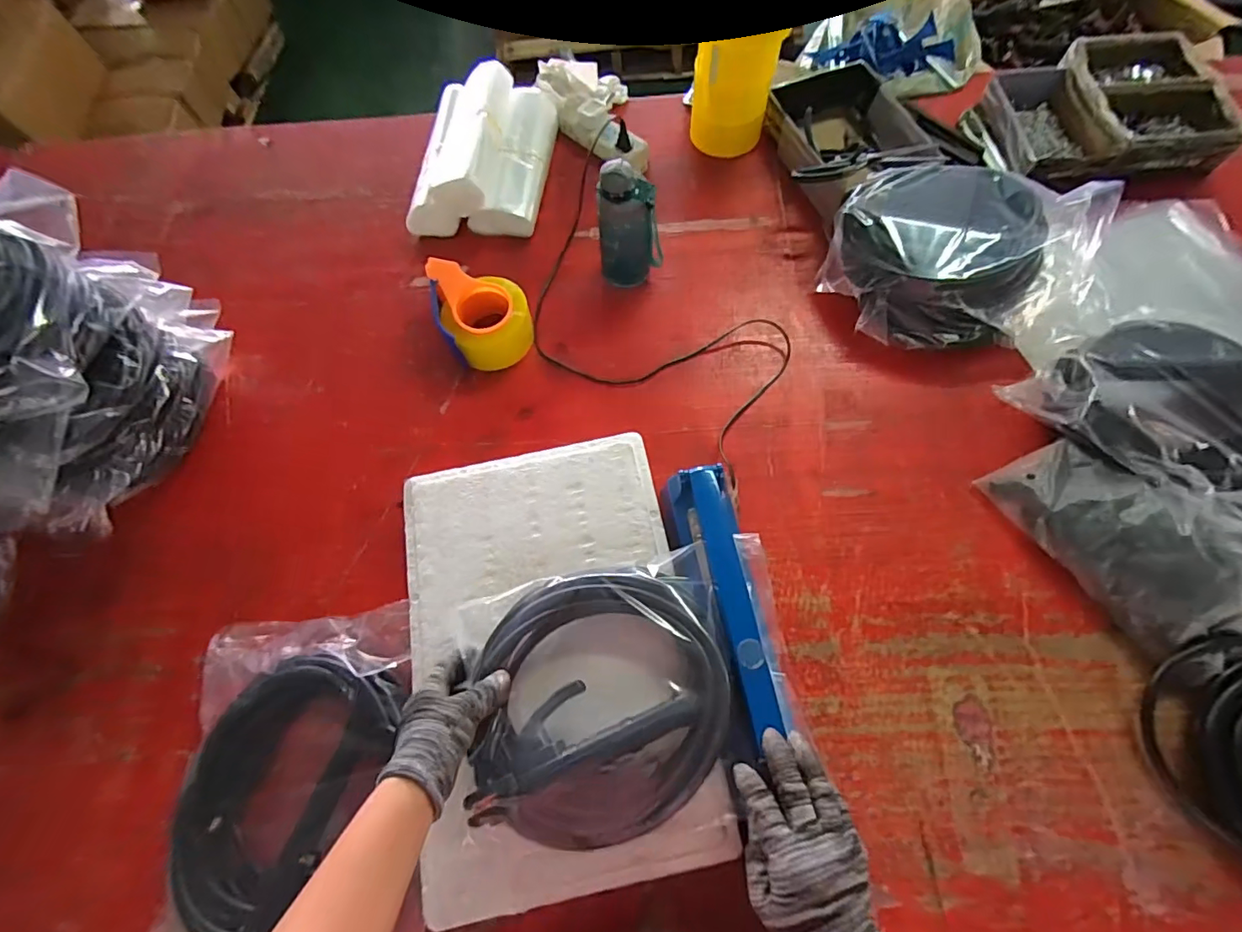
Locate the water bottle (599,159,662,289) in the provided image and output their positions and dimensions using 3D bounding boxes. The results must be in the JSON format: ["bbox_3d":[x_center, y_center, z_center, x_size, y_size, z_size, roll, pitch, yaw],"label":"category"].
[{"bbox_3d":[0.011,-0.313,0.710,0.075,0.166,0.060,29,71,13],"label":"water bottle"}]

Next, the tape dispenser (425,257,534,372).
[{"bbox_3d":[-0.192,-0.216,0.741,0.124,0.075,0.154,-17,68,-5],"label":"tape dispenser"}]

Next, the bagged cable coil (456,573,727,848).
[{"bbox_3d":[-0.020,0.205,0.474,0.222,0.065,0.210,-1,67,2],"label":"bagged cable coil"}]

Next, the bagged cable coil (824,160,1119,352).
[{"bbox_3d":[0.451,-0.287,0.717,0.322,0.115,0.244,13,68,7],"label":"bagged cable coil"}]

